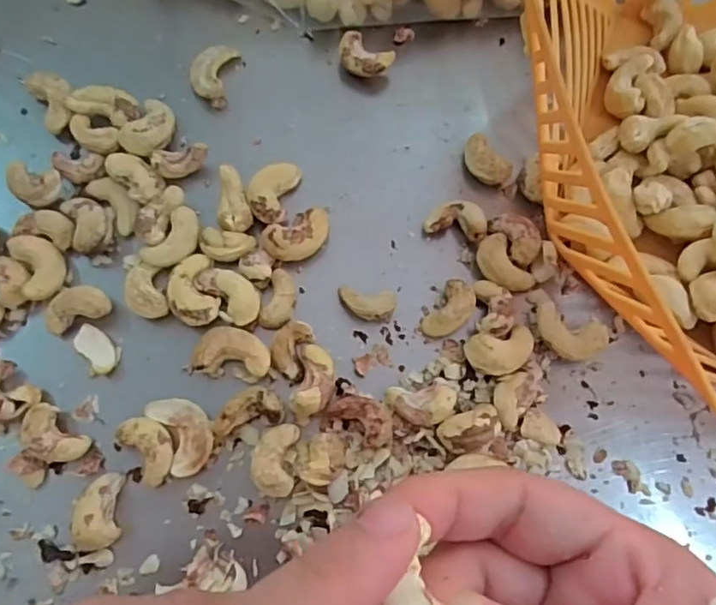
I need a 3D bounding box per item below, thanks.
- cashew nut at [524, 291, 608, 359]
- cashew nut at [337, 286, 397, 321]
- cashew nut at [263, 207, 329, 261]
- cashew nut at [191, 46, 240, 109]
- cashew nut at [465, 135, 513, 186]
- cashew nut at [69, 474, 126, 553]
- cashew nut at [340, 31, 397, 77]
[{"bbox_3d":[0.076,0.009,0.219,0.032,0.012,0.018,44,76,9],"label":"cashew nut"},{"bbox_3d":[0.003,0.001,0.220,0.021,0.009,0.012,8,73,-1],"label":"cashew nut"},{"bbox_3d":[-0.023,-0.025,0.225,0.027,0.013,0.015,-24,77,-10],"label":"cashew nut"},{"bbox_3d":[-0.062,-0.098,0.248,0.016,0.007,0.029,12,73,0],"label":"cashew nut"},{"bbox_3d":[0.051,-0.058,0.237,0.013,0.011,0.023,-30,78,-11],"label":"cashew nut"},{"bbox_3d":[-0.087,0.069,0.192,0.013,0.012,0.023,-4,74,-5],"label":"cashew nut"},{"bbox_3d":[0.002,-0.103,0.249,0.023,0.012,0.015,35,75,7],"label":"cashew nut"}]

